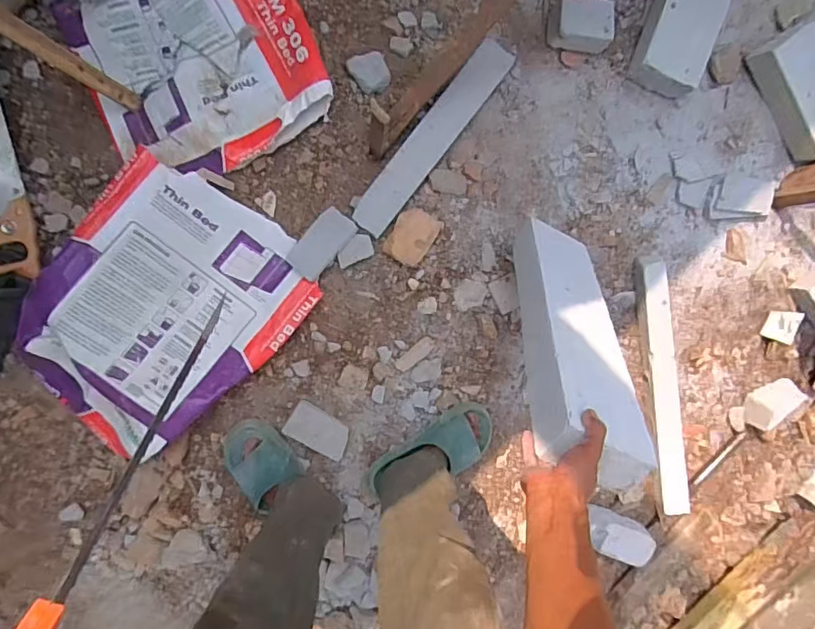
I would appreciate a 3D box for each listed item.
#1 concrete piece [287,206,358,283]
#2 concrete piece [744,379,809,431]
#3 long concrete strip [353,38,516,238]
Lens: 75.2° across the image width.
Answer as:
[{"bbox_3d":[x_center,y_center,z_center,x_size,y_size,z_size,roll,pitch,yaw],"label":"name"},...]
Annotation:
[{"bbox_3d":[-0.169,-0.139,1.042,0.074,0.012,0.141,41,90,-10],"label":"concrete piece"},{"bbox_3d":[0.856,0.211,1.246,0.127,0.070,0.083,-40,100,-2],"label":"concrete piece"},{"bbox_3d":[0.051,-0.347,1.039,0.075,0.045,0.435,37,90,-6],"label":"long concrete strip"}]

